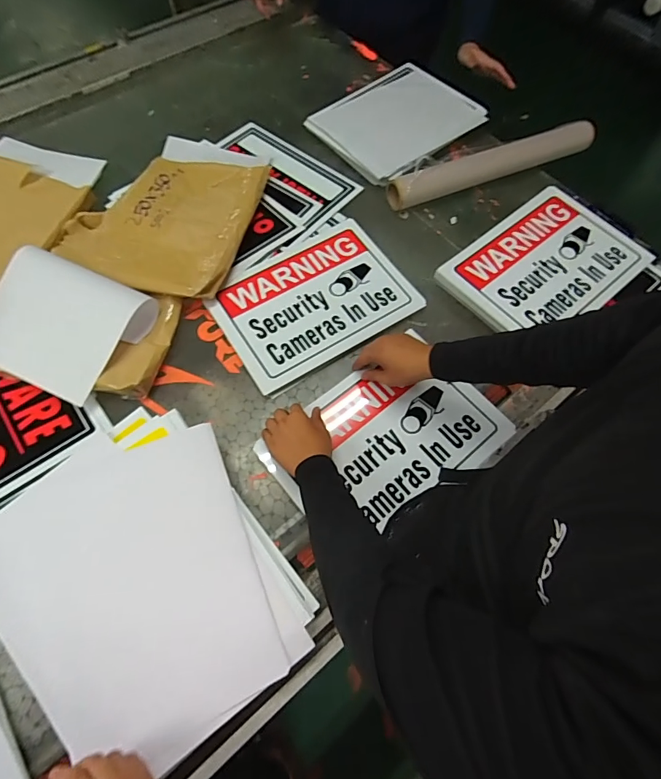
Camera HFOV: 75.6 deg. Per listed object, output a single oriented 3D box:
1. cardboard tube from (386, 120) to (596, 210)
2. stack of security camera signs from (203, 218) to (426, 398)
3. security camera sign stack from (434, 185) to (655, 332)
[{"bbox_3d":[0.366,-0.508,0.950,0.520,0.053,0.053,-21,67,-10],"label":"cardboard tube"},{"bbox_3d":[-0.030,-0.175,0.811,0.355,0.014,0.253,-31,69,-14],"label":"stack of security camera signs"},{"bbox_3d":[0.425,-0.247,0.837,0.376,0.038,0.255,-37,70,-16],"label":"security camera sign stack"}]

